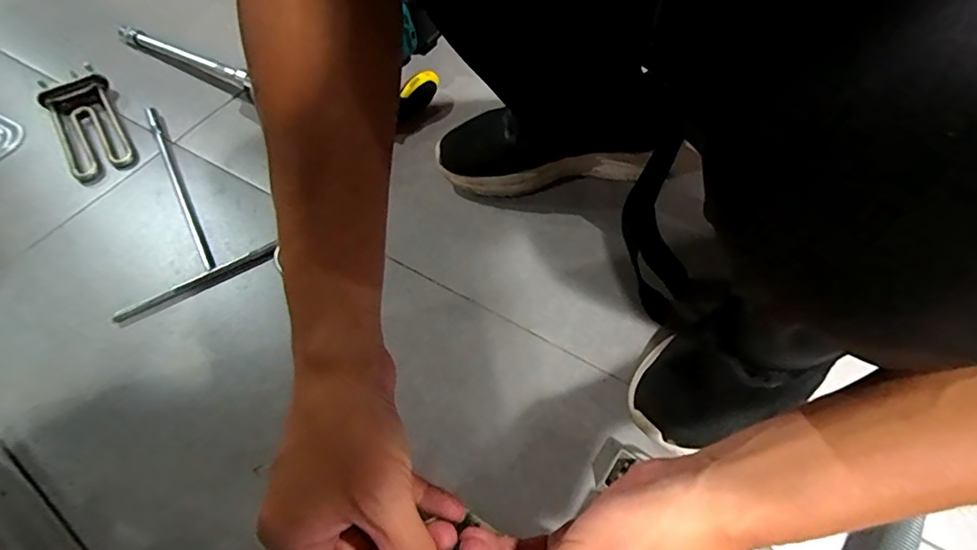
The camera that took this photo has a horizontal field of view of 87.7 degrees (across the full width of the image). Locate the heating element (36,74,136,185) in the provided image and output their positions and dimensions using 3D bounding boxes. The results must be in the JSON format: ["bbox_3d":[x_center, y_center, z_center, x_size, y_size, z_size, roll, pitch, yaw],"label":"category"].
[{"bbox_3d":[-0.486,-0.184,0.615,0.077,0.028,0.171,-33,62,-19],"label":"heating element"}]

